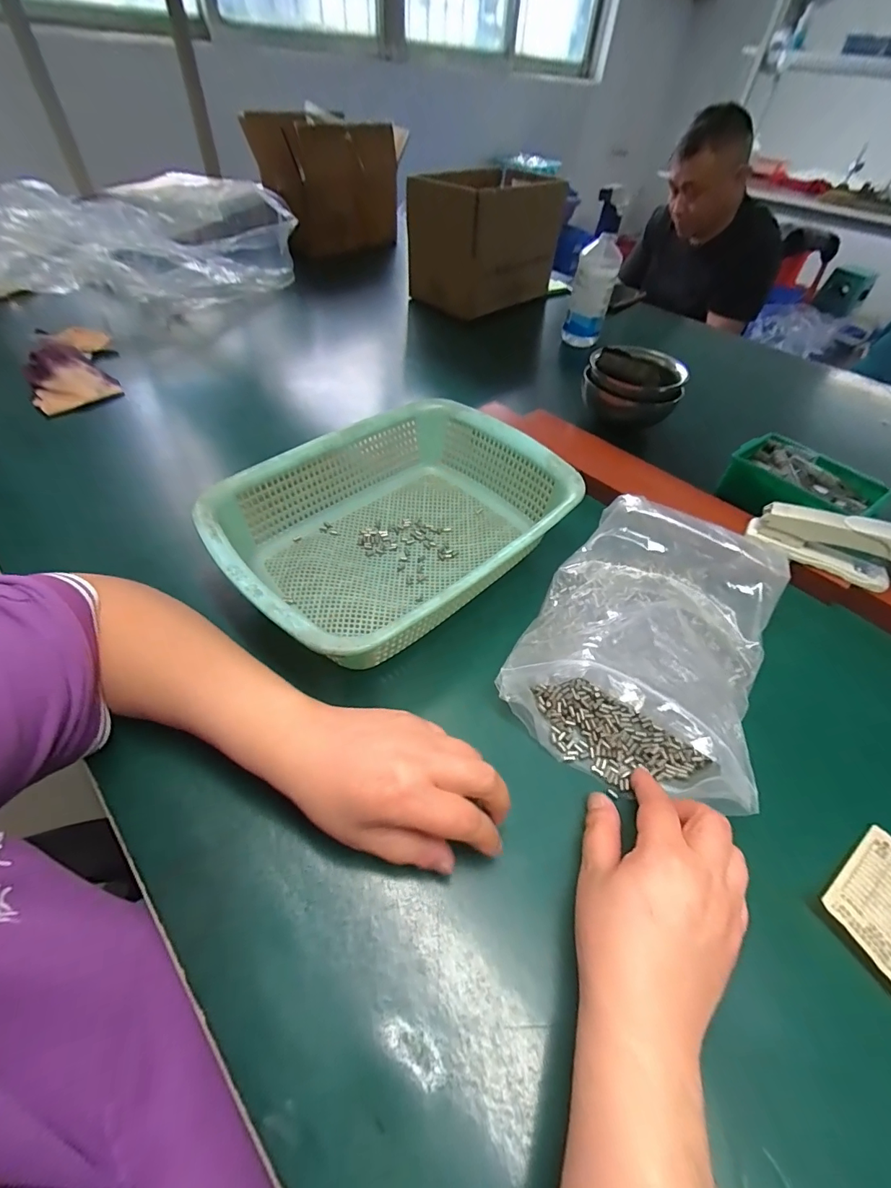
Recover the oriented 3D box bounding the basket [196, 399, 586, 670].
[{"bbox_3d":[-0.041,-0.060,0.417,0.295,0.085,0.225,-32,59,-28],"label":"basket"}]

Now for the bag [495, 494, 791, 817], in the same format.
[{"bbox_3d":[0.164,0.028,0.361,0.173,0.072,0.235,23,53,17],"label":"bag"}]

